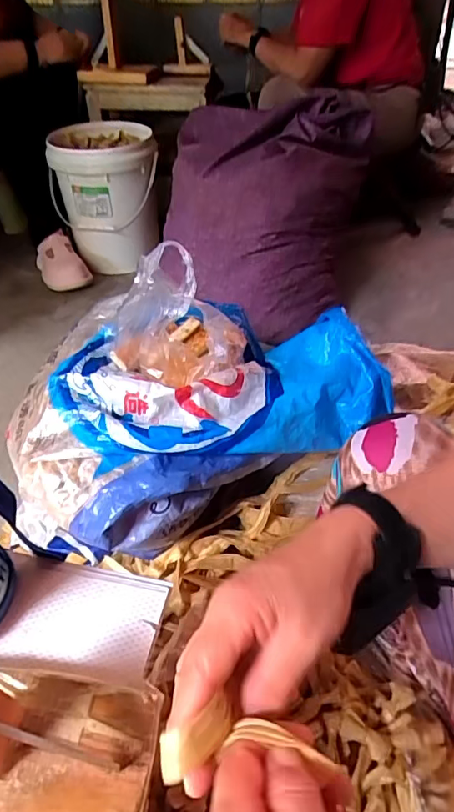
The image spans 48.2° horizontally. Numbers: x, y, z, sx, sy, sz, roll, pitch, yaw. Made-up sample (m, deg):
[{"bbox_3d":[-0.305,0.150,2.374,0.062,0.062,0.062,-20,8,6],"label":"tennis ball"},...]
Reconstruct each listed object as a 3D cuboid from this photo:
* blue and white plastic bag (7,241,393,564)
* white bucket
[{"bbox_3d":[-0.064,-0.066,0.746,0.523,0.278,0.343,-19,47,-18],"label":"blue and white plastic bag"},{"bbox_3d":[-0.341,-0.605,1.476,0.278,0.353,0.309,-9,45,-8],"label":"white bucket"}]

